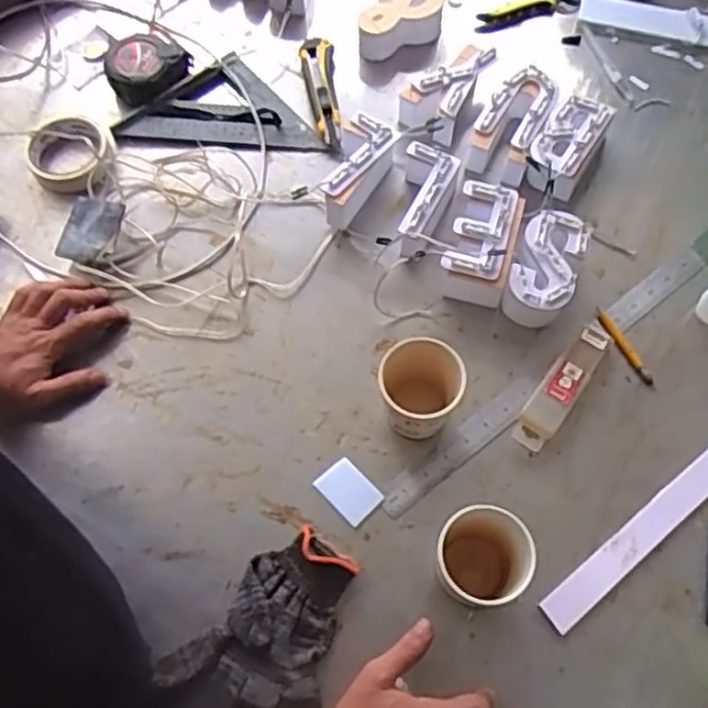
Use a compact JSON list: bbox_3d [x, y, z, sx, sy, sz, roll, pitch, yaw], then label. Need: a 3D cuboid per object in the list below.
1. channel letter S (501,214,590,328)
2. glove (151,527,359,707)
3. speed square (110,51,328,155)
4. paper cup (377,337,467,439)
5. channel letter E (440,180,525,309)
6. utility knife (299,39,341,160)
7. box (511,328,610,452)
[{"bbox_3d":[0.189,-0.085,0.708,0.065,0.045,0.116,21,68,9],"label":"channel letter S"},{"bbox_3d":[-0.064,0.239,0.584,0.118,0.027,0.173,39,72,16],"label":"glove"},{"bbox_3d":[-0.147,-0.287,0.822,0.234,0.018,0.123,8,66,4],"label":"speed square"},{"bbox_3d":[0.057,0.036,0.637,0.070,0.079,0.072,-1,67,2],"label":"paper cup"},{"bbox_3d":[0.129,-0.114,0.722,0.066,0.054,0.119,16,67,7],"label":"channel letter E"},{"bbox_3d":[-0.037,-0.301,0.821,0.037,0.025,0.171,-6,66,-2],"label":"utility knife"},{"bbox_3d":[0.198,0.031,0.676,0.036,0.016,0.136,32,70,14],"label":"box"}]

